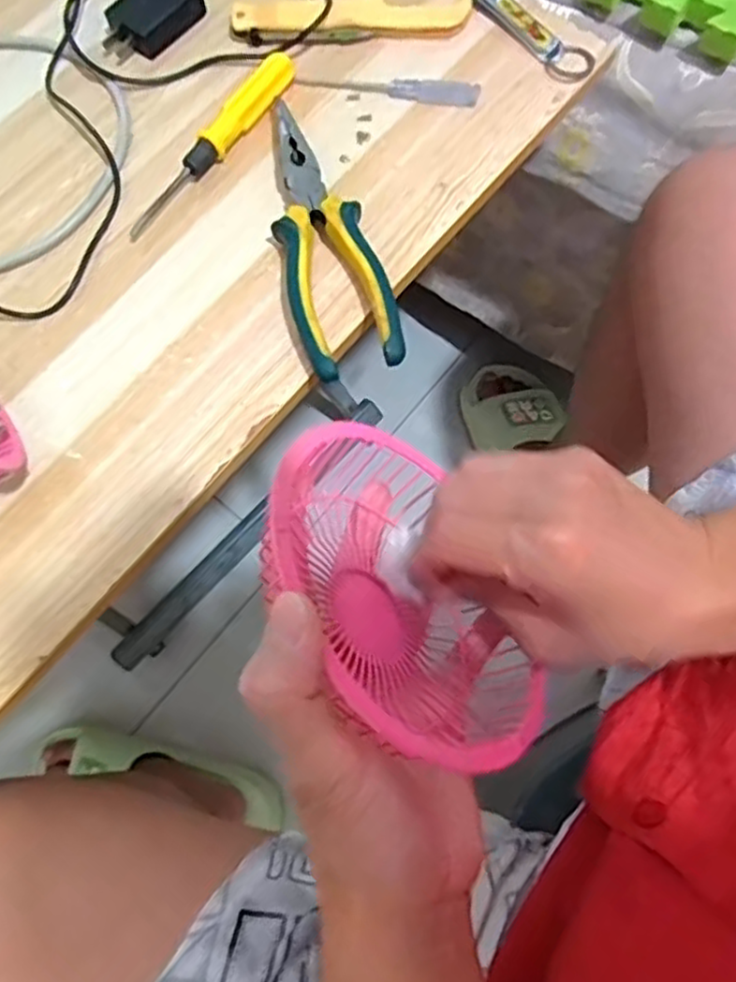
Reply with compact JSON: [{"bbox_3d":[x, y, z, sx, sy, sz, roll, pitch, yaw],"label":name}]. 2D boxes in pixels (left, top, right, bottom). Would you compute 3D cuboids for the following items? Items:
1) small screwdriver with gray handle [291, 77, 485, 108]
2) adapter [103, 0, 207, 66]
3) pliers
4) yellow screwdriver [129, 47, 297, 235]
[{"bbox_3d":[0.011,-0.257,0.454,0.117,0.013,0.012,10,72,6],"label":"small screwdriver with gray handle"},{"bbox_3d":[-0.146,-0.315,0.476,0.045,0.017,0.071,41,77,14],"label":"adapter"},{"bbox_3d":[-0.026,-0.148,0.412,0.054,0.023,0.186,-14,71,-2],"label":"pliers"},{"bbox_3d":[-0.094,-0.213,0.440,0.019,0.015,0.149,33,76,12],"label":"yellow screwdriver"}]

